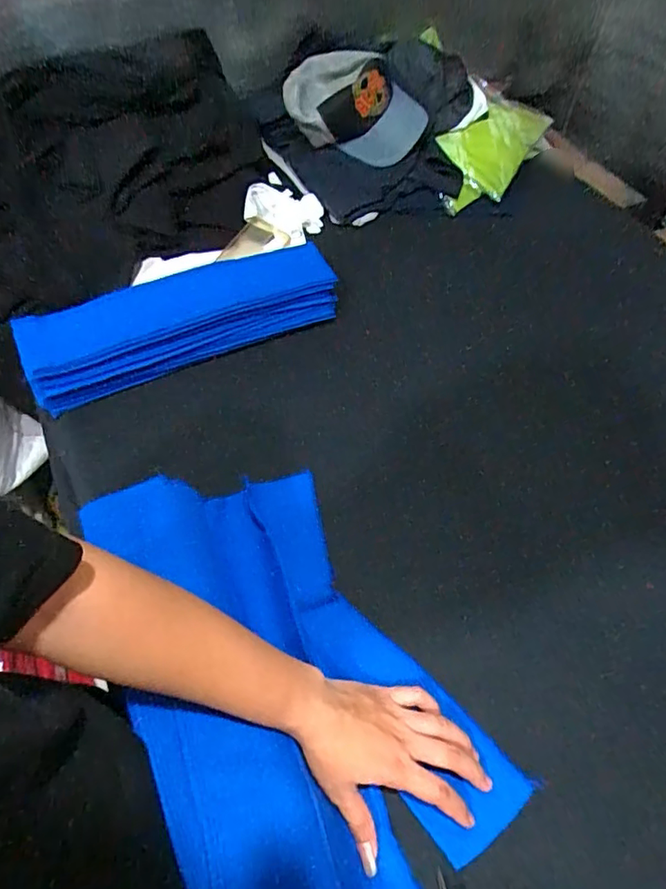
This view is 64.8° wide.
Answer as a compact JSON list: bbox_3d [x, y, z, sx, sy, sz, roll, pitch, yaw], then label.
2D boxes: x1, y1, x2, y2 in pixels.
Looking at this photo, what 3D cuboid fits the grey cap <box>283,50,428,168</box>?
[{"bbox_3d":[0.038,-0.592,0.926,0.241,0.117,0.158,-2,57,-3],"label":"grey cap"}]

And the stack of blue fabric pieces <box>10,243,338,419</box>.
[{"bbox_3d":[-0.213,-0.174,0.741,0.426,0.094,0.115,-21,60,-14],"label":"stack of blue fabric pieces"}]

